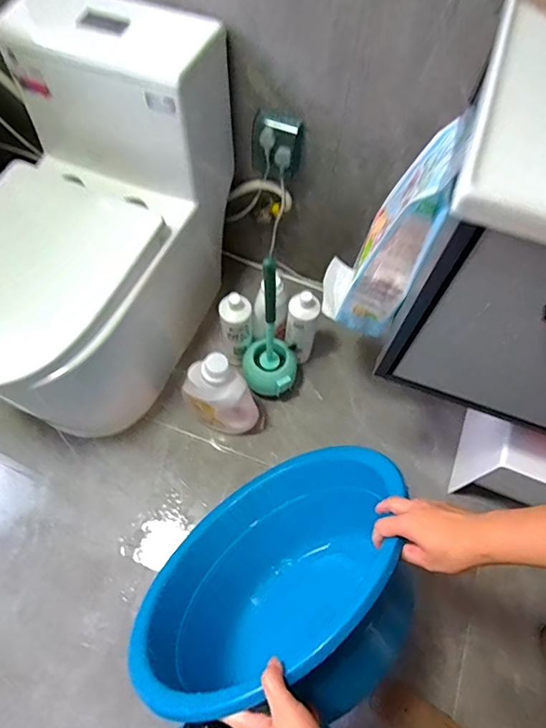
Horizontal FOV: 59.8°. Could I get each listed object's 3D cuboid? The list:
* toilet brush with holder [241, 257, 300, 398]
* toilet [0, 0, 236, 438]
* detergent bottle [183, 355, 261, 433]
[{"bbox_3d":[0.002,-0.046,1.058,0.128,0.425,0.116,7,64,0],"label":"toilet brush with holder"},{"bbox_3d":[-0.378,-0.245,0.990,0.405,0.635,0.734,20,65,7],"label":"toilet"},{"bbox_3d":[-0.121,0.077,1.086,0.179,0.298,0.077,16,65,5],"label":"detergent bottle"}]

